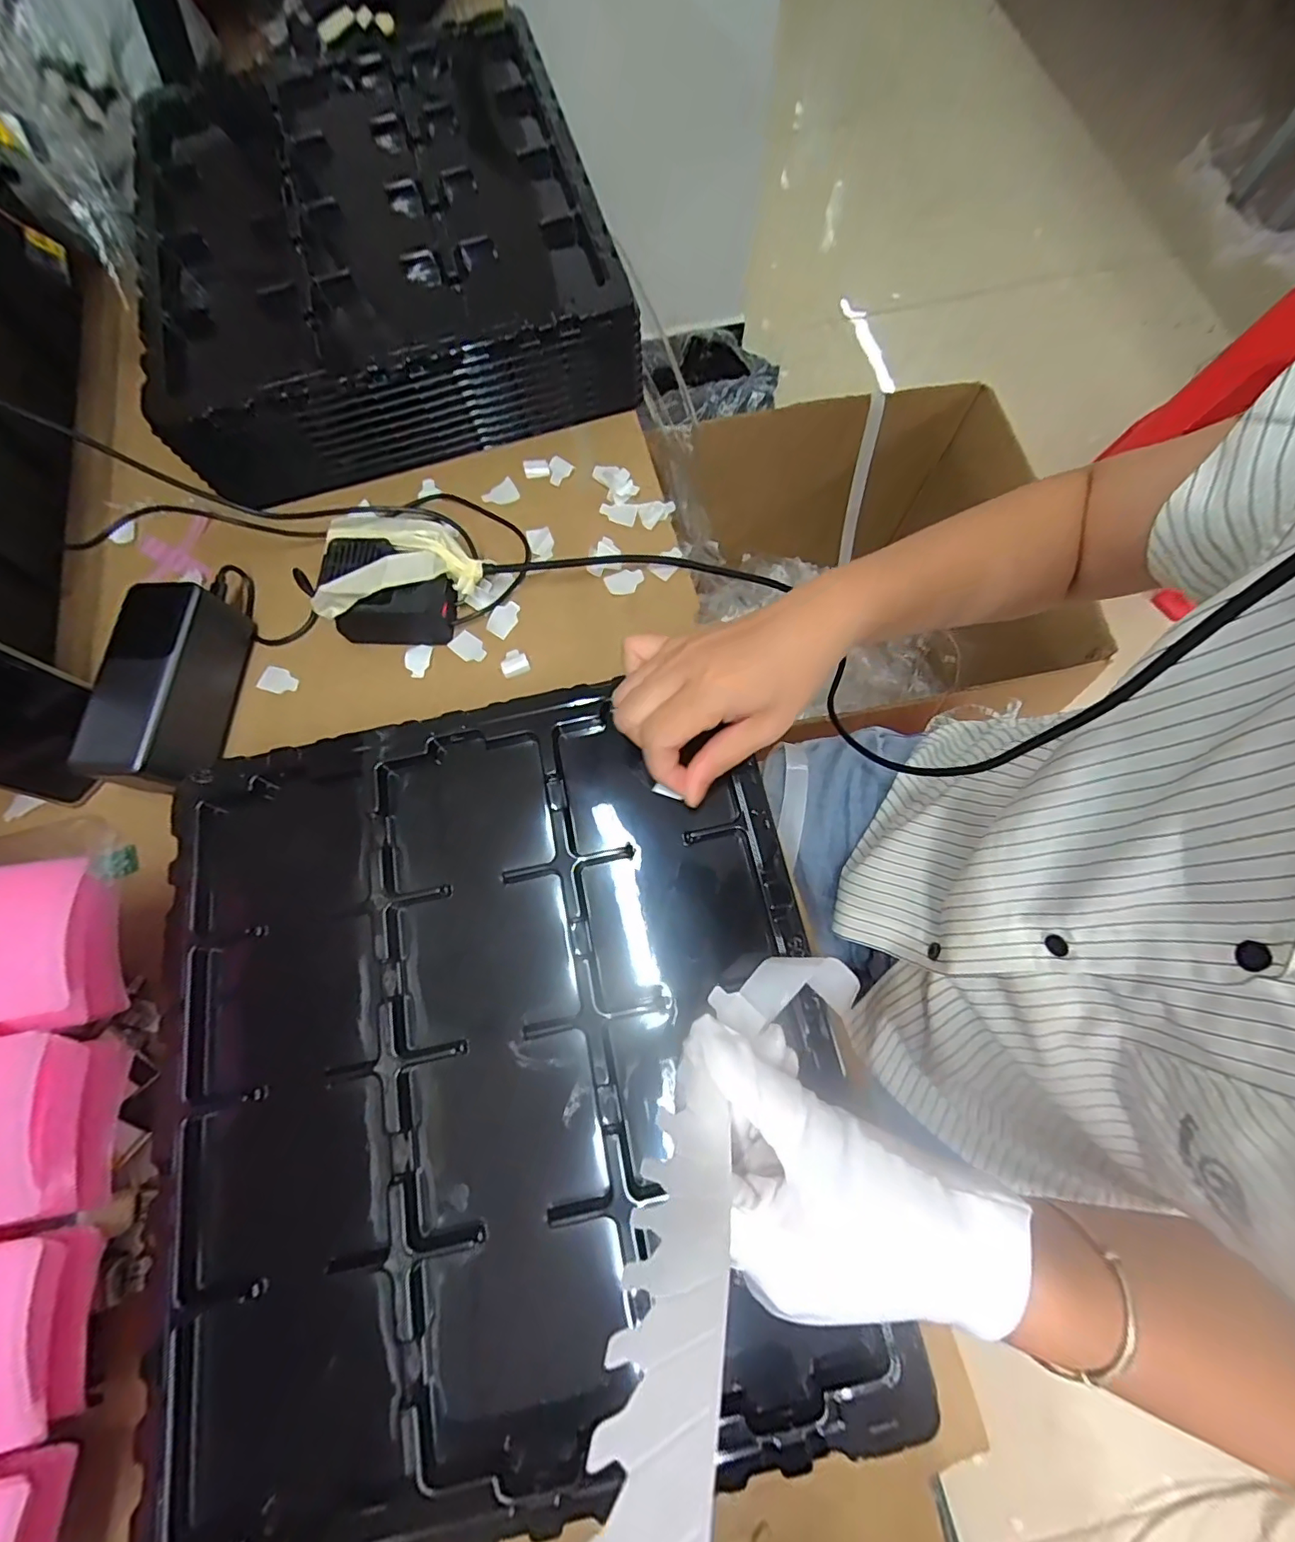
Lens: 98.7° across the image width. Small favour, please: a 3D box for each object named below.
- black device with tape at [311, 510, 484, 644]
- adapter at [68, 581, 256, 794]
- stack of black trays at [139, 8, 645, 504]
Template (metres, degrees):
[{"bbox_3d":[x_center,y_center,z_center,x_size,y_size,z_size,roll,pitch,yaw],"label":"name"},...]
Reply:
[{"bbox_3d":[-0.167,-0.129,0.380,0.090,0.059,0.077,9,74,4],"label":"black device with tape"},{"bbox_3d":[-0.312,-0.056,0.365,0.054,0.051,0.131,5,74,2],"label":"adapter"},{"bbox_3d":[-0.214,-0.420,0.452,0.336,0.085,0.361,-15,74,-4],"label":"stack of black trays"}]

